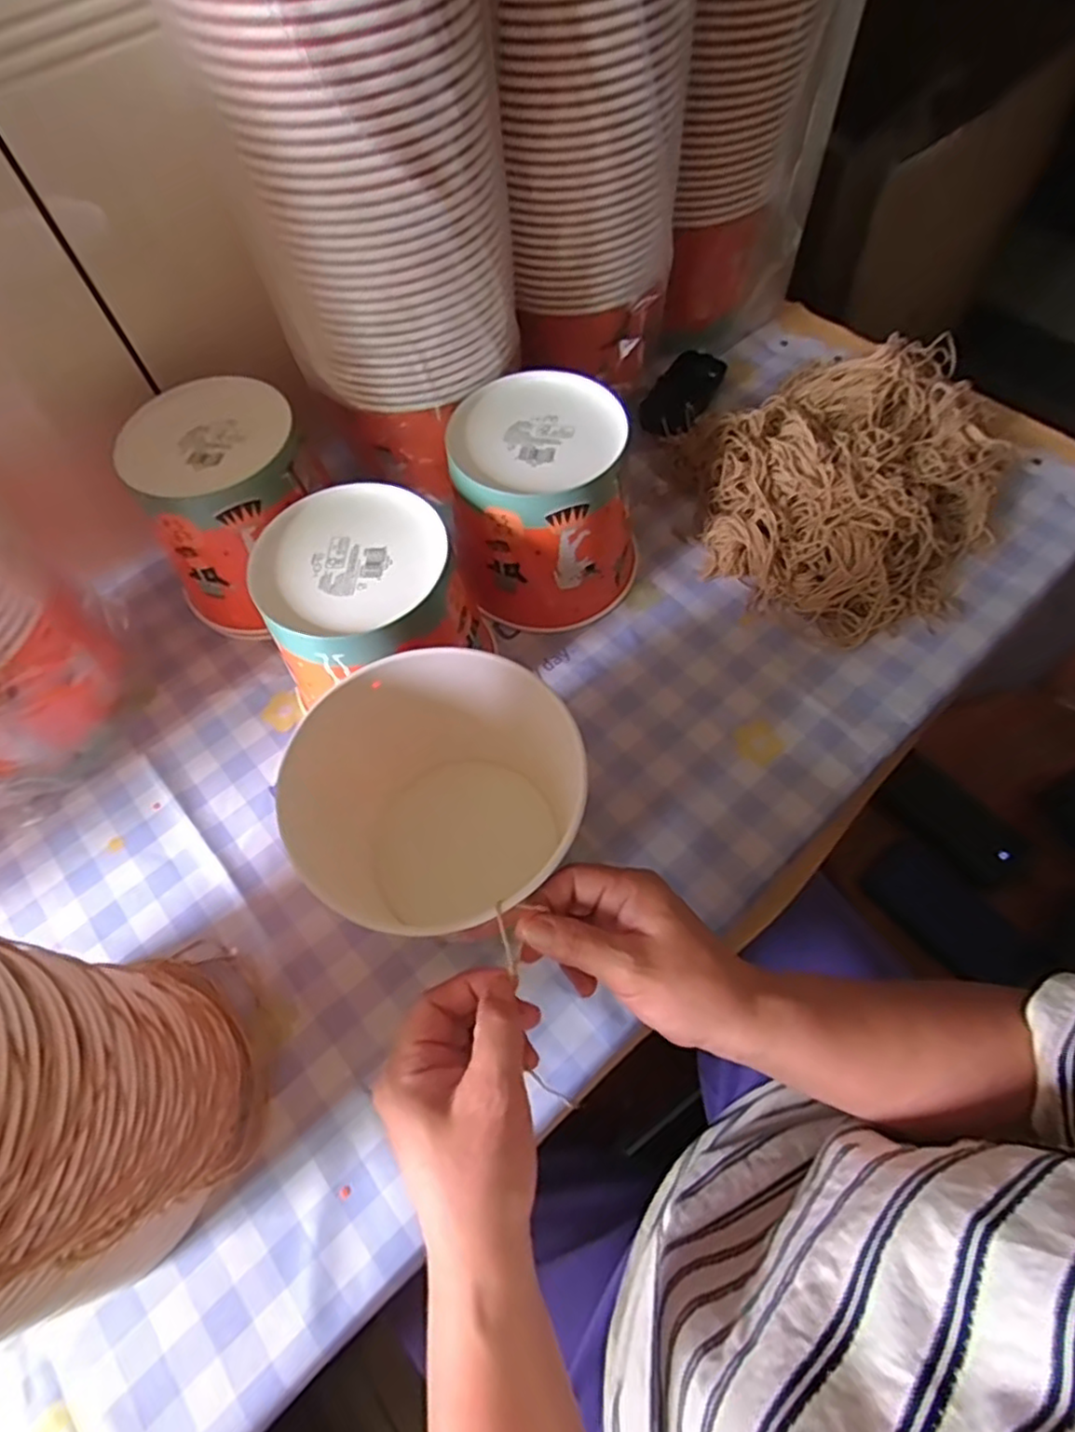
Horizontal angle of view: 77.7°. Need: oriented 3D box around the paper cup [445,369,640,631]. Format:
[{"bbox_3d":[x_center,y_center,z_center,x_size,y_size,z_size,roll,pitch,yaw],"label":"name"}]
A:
[{"bbox_3d":[0.008,-0.166,0.535,0.140,0.135,0.141,-4,61,1],"label":"paper cup"}]

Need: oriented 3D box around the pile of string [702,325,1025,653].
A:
[{"bbox_3d":[0.284,-0.212,0.576,0.216,0.073,0.304,28,67,17],"label":"pile of string"}]

